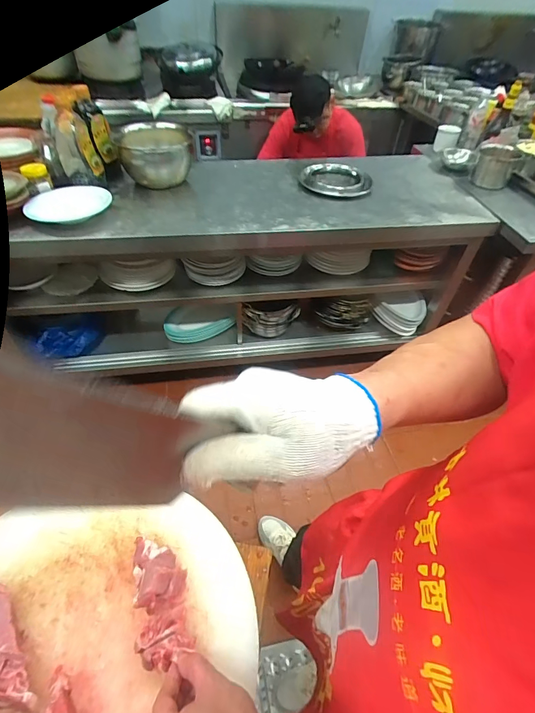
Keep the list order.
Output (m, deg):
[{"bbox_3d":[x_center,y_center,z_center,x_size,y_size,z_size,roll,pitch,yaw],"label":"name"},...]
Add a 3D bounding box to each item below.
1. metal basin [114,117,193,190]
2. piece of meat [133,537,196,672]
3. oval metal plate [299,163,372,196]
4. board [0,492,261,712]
[{"bbox_3d":[-0.426,-0.774,1.411,0.264,0.142,0.295,-7,49,-9],"label":"metal basin"},{"bbox_3d":[-0.130,0.285,0.442,0.061,0.039,0.137,-14,51,-15],"label":"piece of meat"},{"bbox_3d":[0.253,-0.657,1.370,0.237,0.034,0.227,-5,49,-8],"label":"oval metal plate"},{"bbox_3d":[-0.221,0.340,0.411,0.416,0.055,0.382,-2,49,-5],"label":"board"}]

